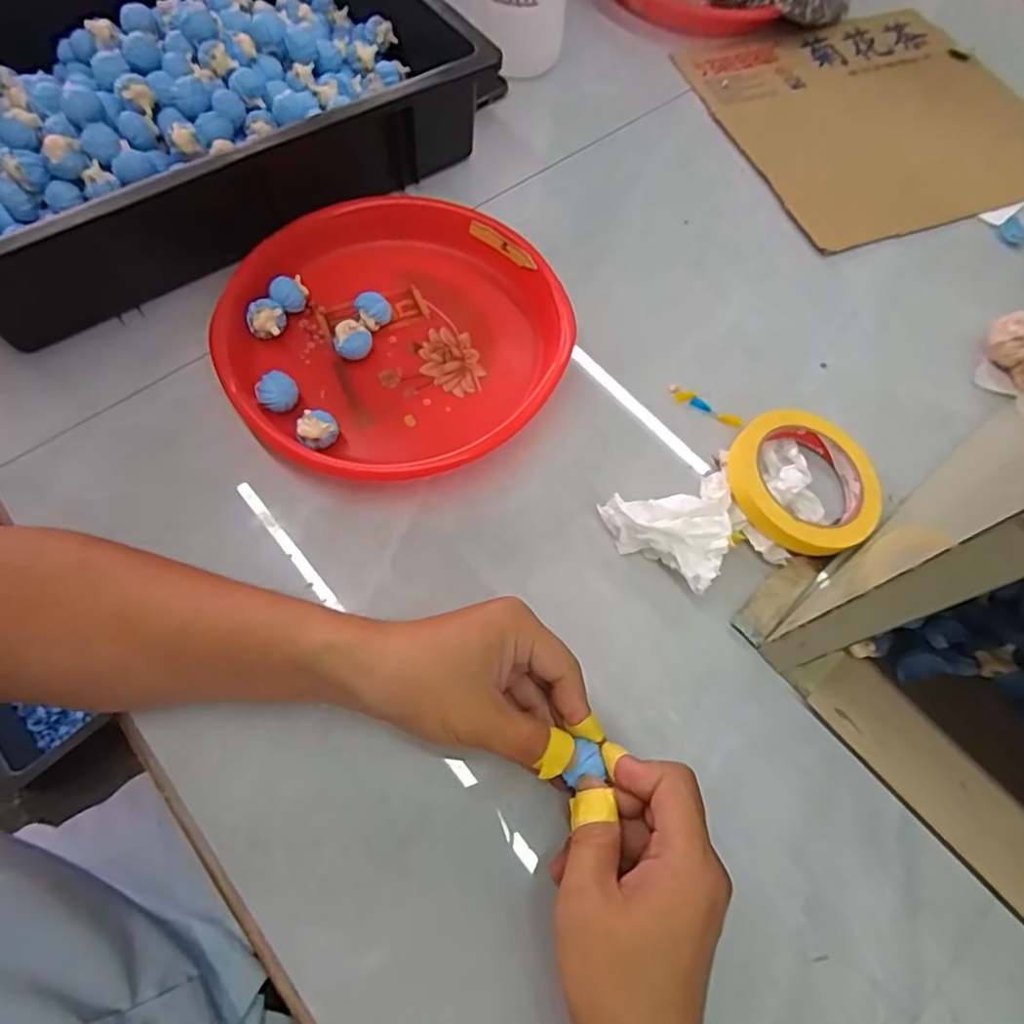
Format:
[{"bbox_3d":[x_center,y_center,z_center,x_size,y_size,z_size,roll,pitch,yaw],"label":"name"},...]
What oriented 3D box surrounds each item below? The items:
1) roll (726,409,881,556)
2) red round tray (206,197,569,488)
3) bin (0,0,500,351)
[{"bbox_3d":[0.205,-0.020,0.439,0.098,0.022,0.106,1,65,-2],"label":"roll"},{"bbox_3d":[-0.086,-0.135,0.470,0.244,0.039,0.247,1,65,-2],"label":"red round tray"},{"bbox_3d":[-0.281,-0.349,0.526,0.437,0.105,0.329,-32,70,-16],"label":"bin"}]

